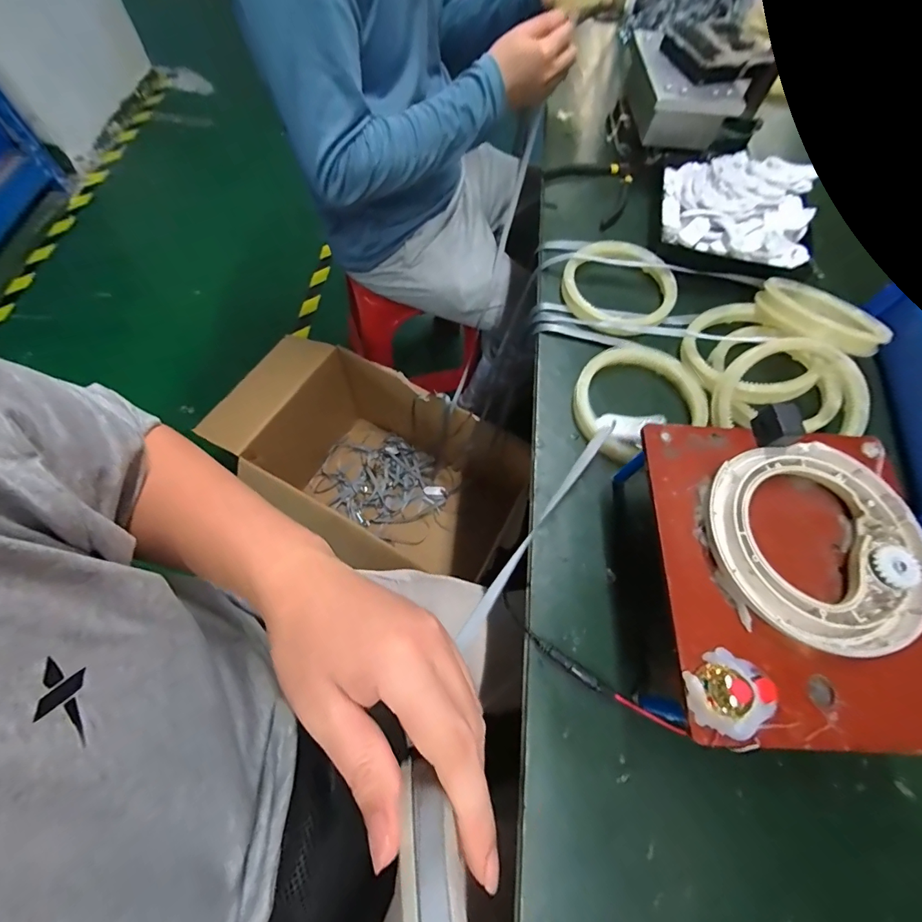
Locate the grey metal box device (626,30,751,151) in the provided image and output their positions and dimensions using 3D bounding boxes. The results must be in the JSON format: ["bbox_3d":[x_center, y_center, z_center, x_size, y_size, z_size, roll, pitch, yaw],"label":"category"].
[{"bbox_3d":[0.287,-0.488,0.550,0.116,0.062,0.140,-3,66,-5],"label":"grey metal box device"}]

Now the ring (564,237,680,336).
[{"bbox_3d":[0.179,-0.193,0.464,0.118,0.023,0.129,-1,68,3],"label":"ring"}]

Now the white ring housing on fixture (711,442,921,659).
[{"bbox_3d":[0.227,0.049,0.261,0.131,0.020,0.132,1,66,-3],"label":"white ring housing on fixture"}]

